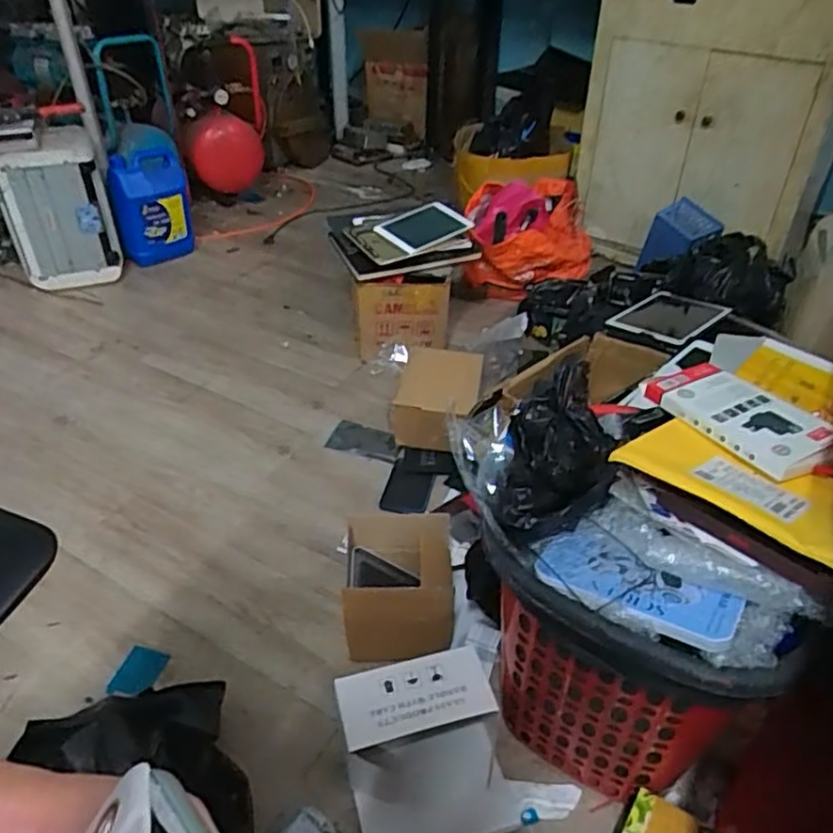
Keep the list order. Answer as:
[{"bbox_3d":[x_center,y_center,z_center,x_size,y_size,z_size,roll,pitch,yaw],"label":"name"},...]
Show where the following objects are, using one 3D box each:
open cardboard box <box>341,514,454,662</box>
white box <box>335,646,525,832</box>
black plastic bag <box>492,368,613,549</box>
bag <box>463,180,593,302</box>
[{"bbox_3d":[-0.025,0.245,0.980,0.151,0.148,0.184,3,38,2],"label":"open cardboard box"},{"bbox_3d":[0.014,0.404,0.816,0.183,0.100,0.188,-10,39,-14],"label":"white box"},{"bbox_3d":[0.144,0.041,0.678,0.107,0.123,0.178,11,39,12],"label":"black plastic bag"},{"bbox_3d":[0.257,-0.452,1.730,0.343,0.251,0.248,-12,40,-17],"label":"bag"}]

